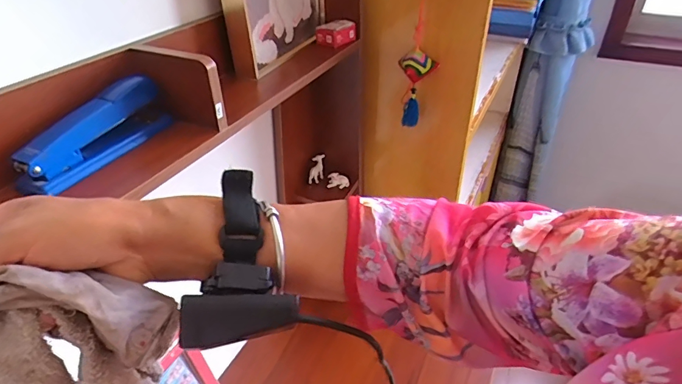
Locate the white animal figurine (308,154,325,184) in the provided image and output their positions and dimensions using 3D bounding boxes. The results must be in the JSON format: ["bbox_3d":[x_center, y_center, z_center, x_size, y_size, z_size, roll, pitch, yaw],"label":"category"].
[{"bbox_3d":[-0.048,-0.045,0.858,0.023,0.043,0.055,8,36,11],"label":"white animal figurine"}]

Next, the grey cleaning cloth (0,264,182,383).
[{"bbox_3d":[-0.163,0.094,0.255,0.121,0.151,0.058,-1,35,-1],"label":"grey cleaning cloth"}]

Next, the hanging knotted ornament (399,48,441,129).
[{"bbox_3d":[0.130,-0.174,0.734,0.064,0.136,0.045,2,35,2],"label":"hanging knotted ornament"}]

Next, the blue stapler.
[{"bbox_3d":[-0.226,-0.059,0.397,0.034,0.057,0.154,12,37,17],"label":"blue stapler"}]

